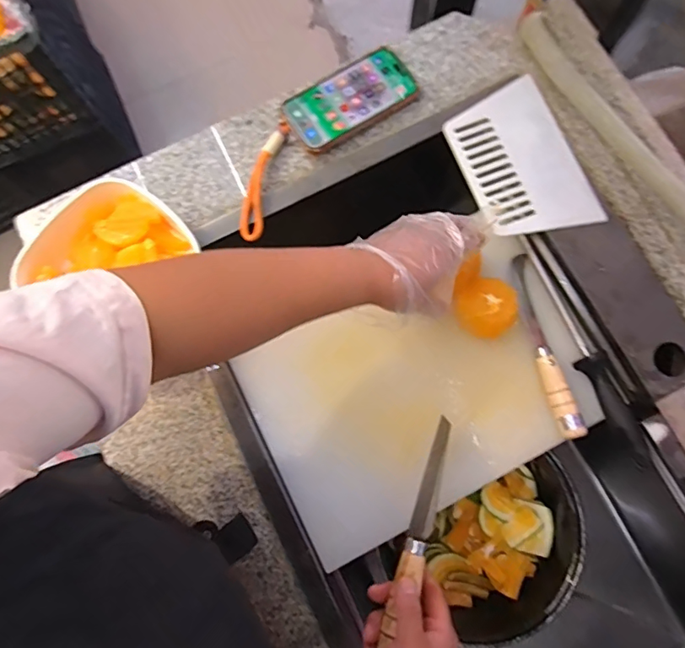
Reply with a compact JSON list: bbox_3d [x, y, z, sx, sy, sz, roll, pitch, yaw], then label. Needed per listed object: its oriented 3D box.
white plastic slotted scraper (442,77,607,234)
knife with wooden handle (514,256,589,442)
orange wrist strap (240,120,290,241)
[{"bbox_3d":[0.188,-0.174,0.533,0.112,0.018,0.174,-20,78,-3],"label":"white plastic slotted scraper"},{"bbox_3d":[0.217,0.020,0.537,0.027,0.029,0.206,-8,64,0],"label":"knife with wooden handle"},{"bbox_3d":[-0.086,-0.156,0.533,0.026,0.018,0.134,14,79,5],"label":"orange wrist strap"}]

